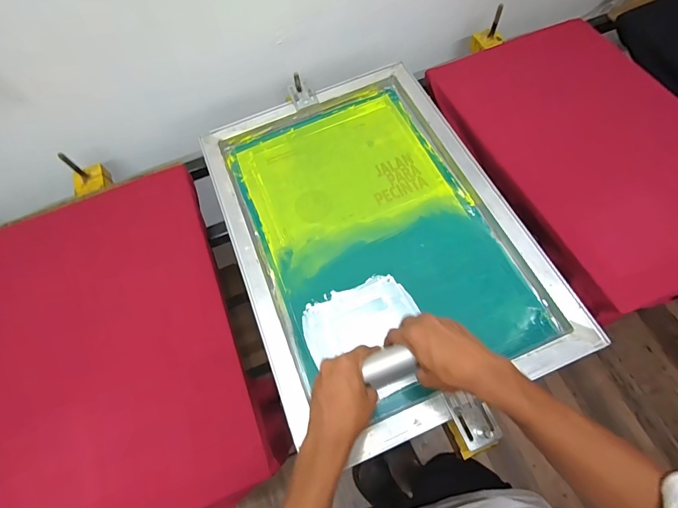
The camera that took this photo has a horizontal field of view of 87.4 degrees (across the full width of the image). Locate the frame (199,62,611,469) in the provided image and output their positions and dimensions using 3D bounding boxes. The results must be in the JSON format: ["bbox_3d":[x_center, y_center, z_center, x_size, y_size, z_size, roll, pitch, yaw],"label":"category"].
[{"bbox_3d":[0.049,-0.053,0.632,0.462,0.049,0.662,-22,66,-7],"label":"frame"}]

